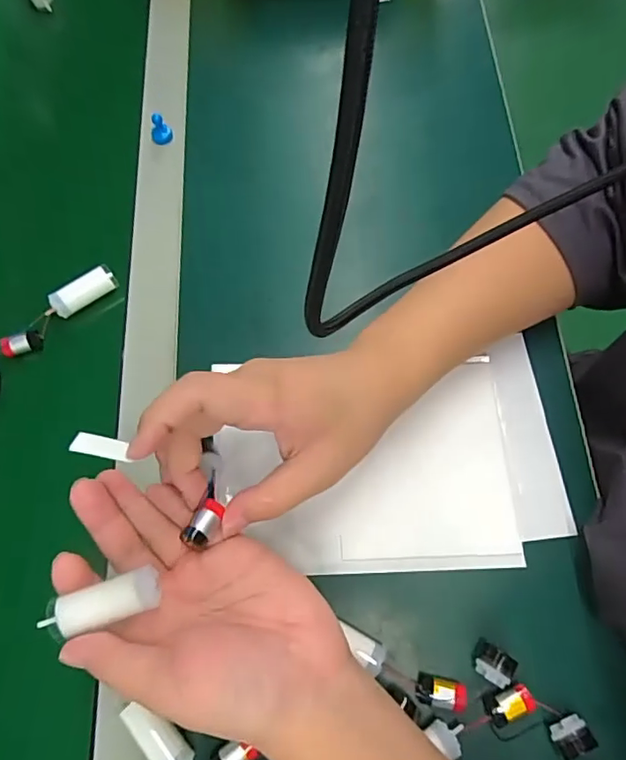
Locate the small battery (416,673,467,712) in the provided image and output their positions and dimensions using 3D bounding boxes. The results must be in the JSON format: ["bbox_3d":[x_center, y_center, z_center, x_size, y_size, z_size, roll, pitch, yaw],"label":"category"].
[{"bbox_3d":[0.077,0.189,0.321,0.027,0.016,0.015,10,67,4],"label":"small battery"}]

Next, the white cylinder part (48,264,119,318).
[{"bbox_3d":[-0.181,-0.071,0.418,0.051,0.017,0.017,-37,72,-15],"label":"white cylinder part"}]

